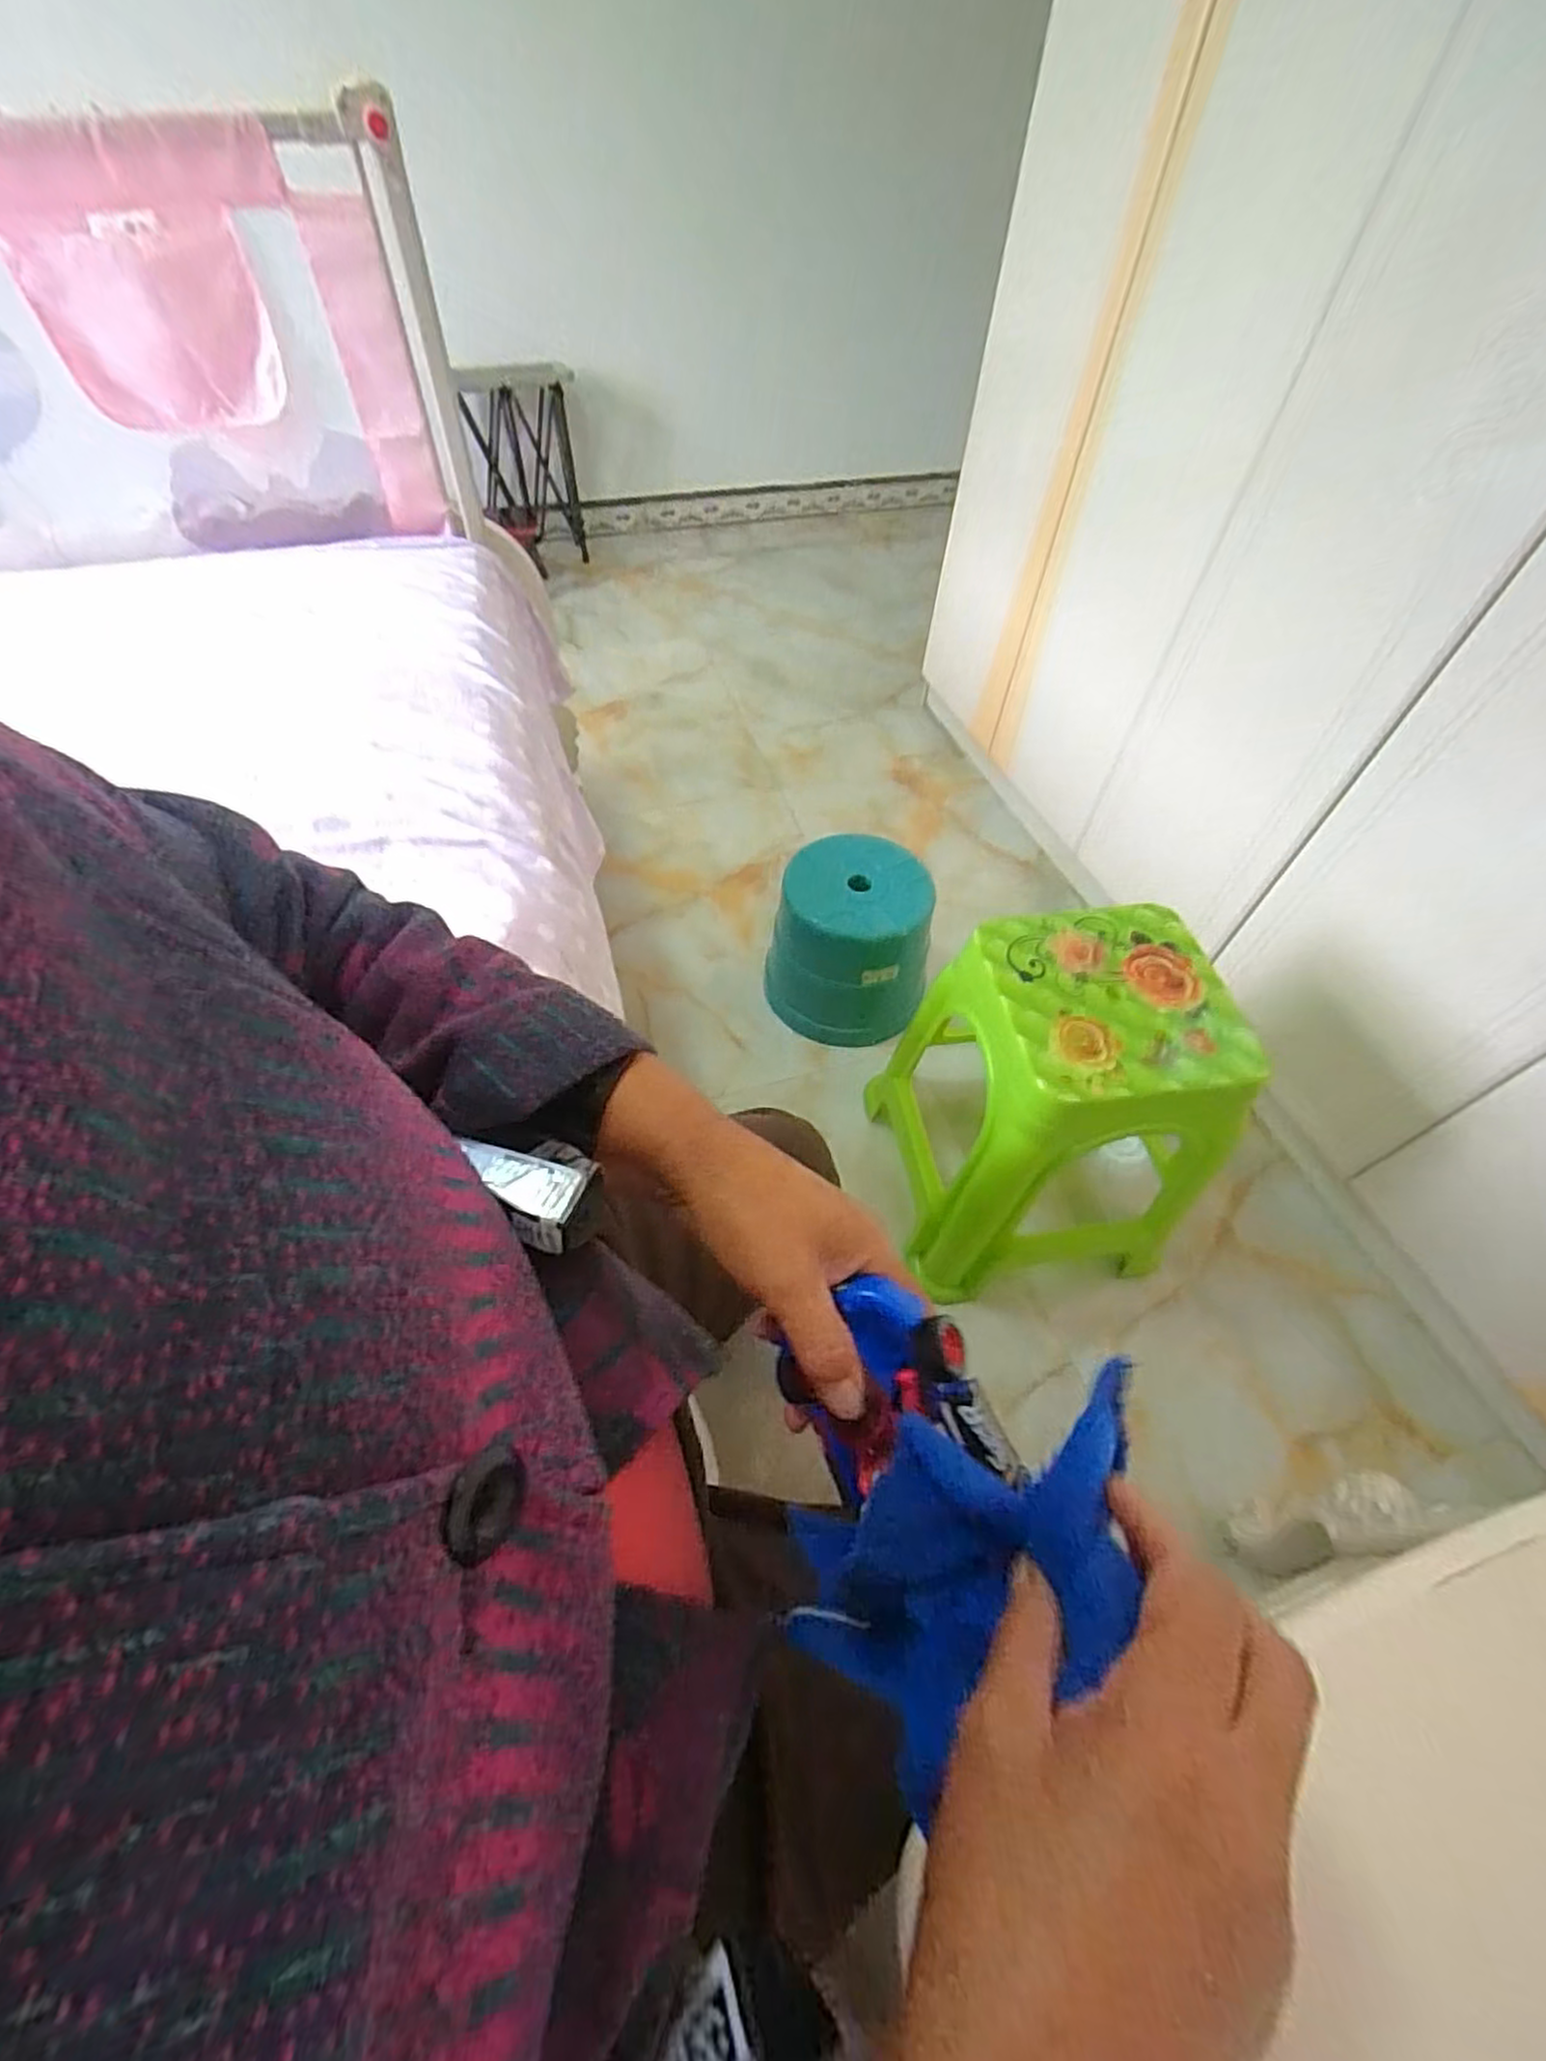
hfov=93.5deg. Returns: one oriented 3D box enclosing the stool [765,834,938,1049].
[{"bbox_3d":[0.128,-0.154,1.266,0.263,0.257,0.249,1,54,-1],"label":"stool"}]

